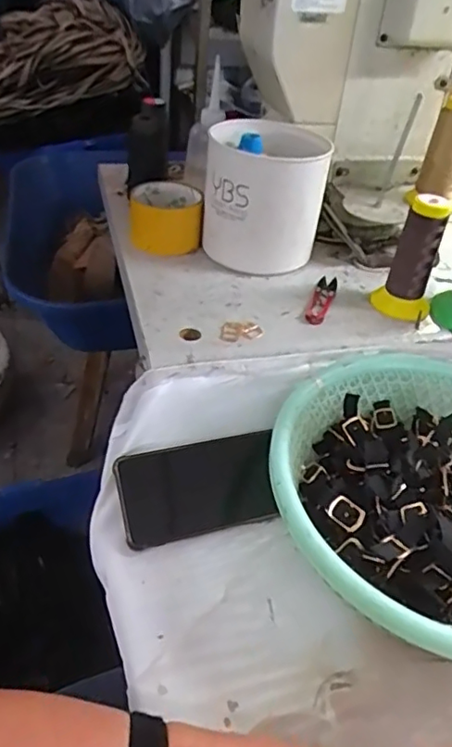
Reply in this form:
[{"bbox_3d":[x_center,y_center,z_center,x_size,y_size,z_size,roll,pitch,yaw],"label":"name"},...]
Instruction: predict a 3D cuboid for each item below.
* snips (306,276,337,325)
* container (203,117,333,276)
[{"bbox_3d":[0.100,-0.078,0.599,0.021,0.004,0.103,15,41,10],"label":"snips"},{"bbox_3d":[0.040,-0.199,0.638,0.124,0.119,0.137,5,41,-2],"label":"container"}]

